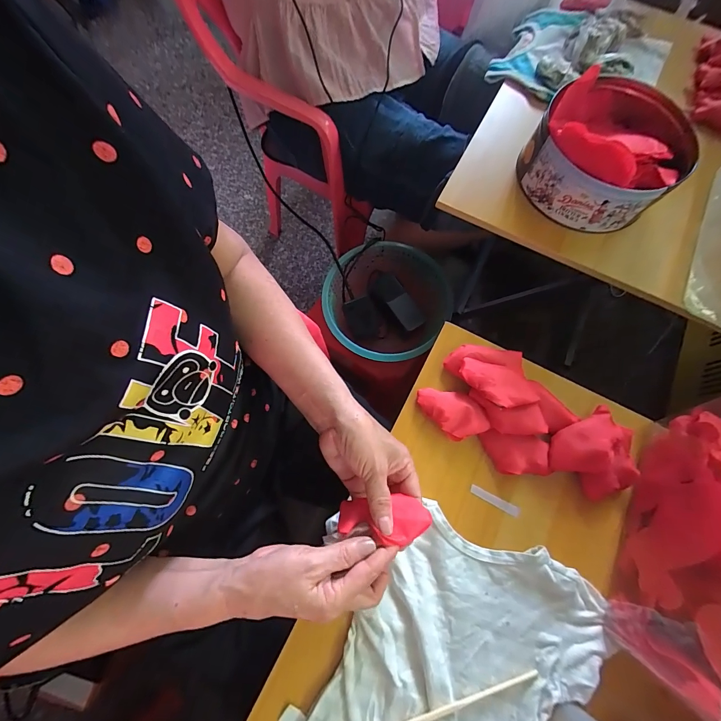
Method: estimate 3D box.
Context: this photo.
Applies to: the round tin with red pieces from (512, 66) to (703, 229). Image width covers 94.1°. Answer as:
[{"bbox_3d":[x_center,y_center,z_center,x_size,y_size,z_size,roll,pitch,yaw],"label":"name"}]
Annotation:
[{"bbox_3d":[0.320,-0.280,0.432,0.178,0.104,0.186,0,73,-1],"label":"round tin with red pieces"}]

